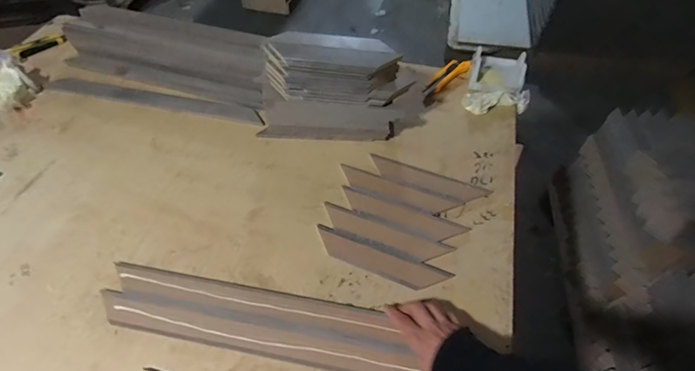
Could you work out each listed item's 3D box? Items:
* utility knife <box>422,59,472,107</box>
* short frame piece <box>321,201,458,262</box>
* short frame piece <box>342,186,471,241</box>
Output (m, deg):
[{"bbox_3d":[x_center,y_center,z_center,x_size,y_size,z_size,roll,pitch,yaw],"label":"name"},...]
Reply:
[{"bbox_3d":[0.214,-0.236,0.895,0.046,0.019,0.168,36,62,25],"label":"utility knife"},{"bbox_3d":[0.058,0.079,0.661,0.213,0.010,0.049,19,56,15],"label":"short frame piece"},{"bbox_3d":[0.089,0.048,0.672,0.212,0.010,0.045,17,55,14],"label":"short frame piece"}]

